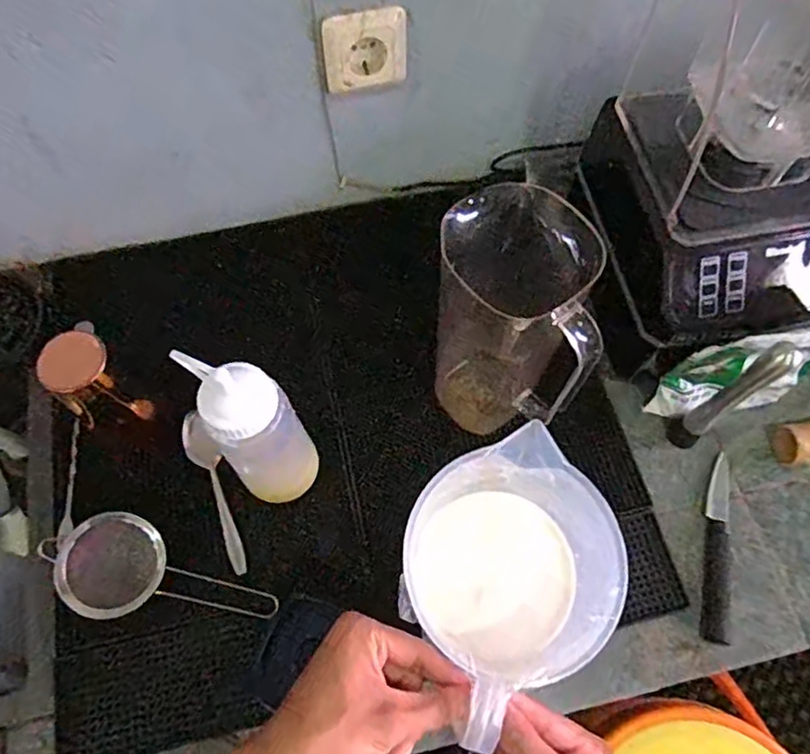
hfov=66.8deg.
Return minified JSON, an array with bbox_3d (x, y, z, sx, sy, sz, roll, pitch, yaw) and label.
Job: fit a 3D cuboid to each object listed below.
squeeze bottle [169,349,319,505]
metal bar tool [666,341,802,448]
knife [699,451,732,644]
[{"bbox_3d":[-0.136,0.046,0.544,0.086,0.206,0.071,40,72,16],"label":"squeeze bottle"},{"bbox_3d":[0.294,0.023,0.569,0.025,0.197,0.028,-35,71,-14],"label":"metal bar tool"},{"bbox_3d":[0.315,0.171,0.621,0.024,0.019,0.181,10,67,5],"label":"knife"}]

